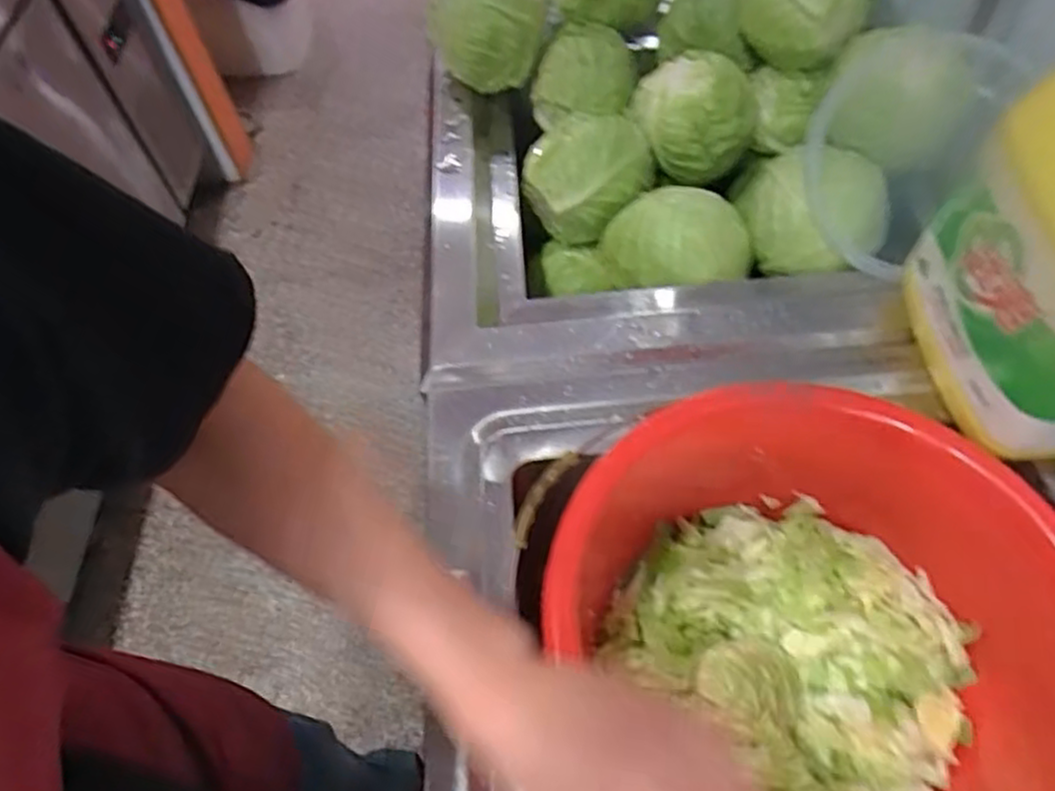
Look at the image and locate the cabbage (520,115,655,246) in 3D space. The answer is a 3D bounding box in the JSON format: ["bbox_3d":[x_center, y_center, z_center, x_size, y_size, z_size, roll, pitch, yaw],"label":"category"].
[{"bbox_3d":[0.065,-0.241,0.774,0.134,0.096,0.107,16,60,14],"label":"cabbage"}]

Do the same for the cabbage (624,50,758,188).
[{"bbox_3d":[0.185,-0.310,0.781,0.134,0.101,0.104,-1,57,4],"label":"cabbage"}]

